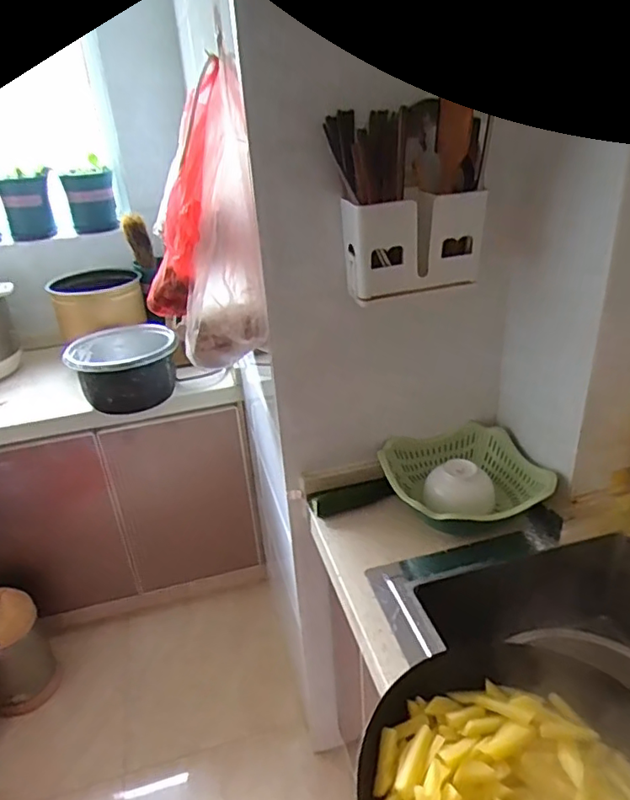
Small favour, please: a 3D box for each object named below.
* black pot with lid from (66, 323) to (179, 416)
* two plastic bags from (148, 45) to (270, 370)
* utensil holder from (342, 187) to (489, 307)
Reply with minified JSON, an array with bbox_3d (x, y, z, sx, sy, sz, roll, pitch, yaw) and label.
[{"bbox_3d":[-0.500,-0.083,1.513,0.259,0.181,0.248,-4,28,2],"label":"black pot with lid"},{"bbox_3d":[-0.182,-0.265,0.903,0.185,0.411,0.132,-7,28,-5],"label":"two plastic bags"},{"bbox_3d":[0.146,-0.231,0.852,0.199,0.135,0.071,-13,29,-16],"label":"utensil holder"}]

